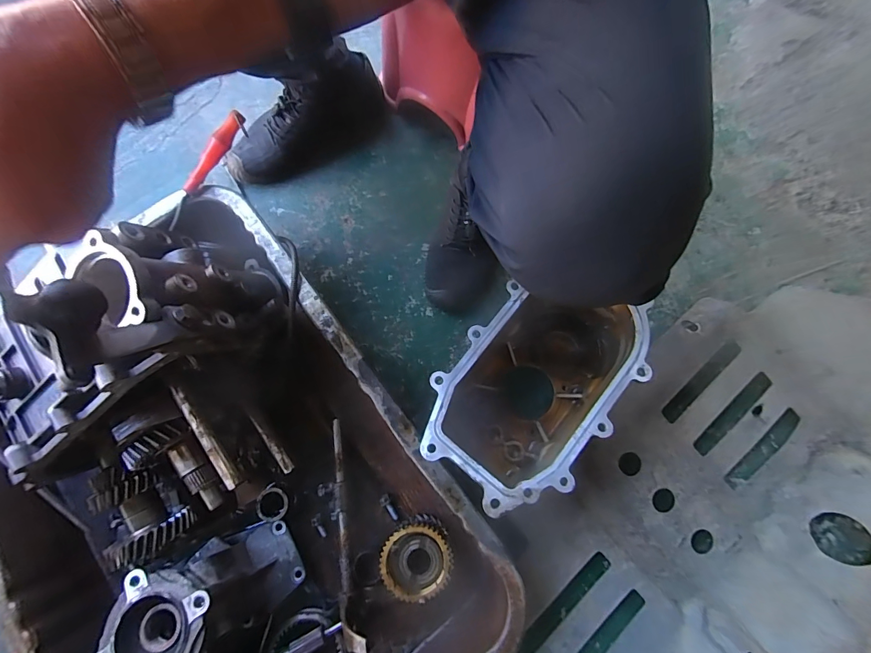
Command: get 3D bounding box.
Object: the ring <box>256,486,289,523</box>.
[{"bbox_3d":[-0.204,0.222,0.487,0.037,0.006,0.040,3,75,-12],"label":"ring"}]

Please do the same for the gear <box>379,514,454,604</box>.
[{"bbox_3d":[-0.021,0.270,0.464,0.078,0.058,0.074,-15,78,-3],"label":"gear"}]

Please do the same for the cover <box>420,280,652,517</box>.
[{"bbox_3d":[0.098,0.076,0.463,0.165,0.135,0.237,39,80,8],"label":"cover"}]

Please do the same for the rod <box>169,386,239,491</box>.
[{"bbox_3d":[-0.213,0.102,0.360,0.011,0.016,0.106,-36,80,-7],"label":"rod"}]

